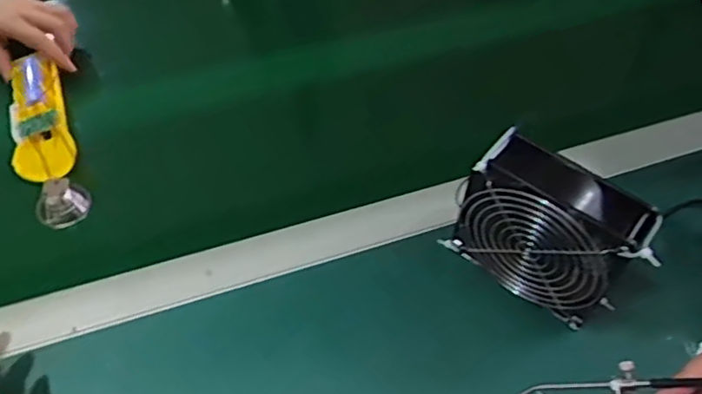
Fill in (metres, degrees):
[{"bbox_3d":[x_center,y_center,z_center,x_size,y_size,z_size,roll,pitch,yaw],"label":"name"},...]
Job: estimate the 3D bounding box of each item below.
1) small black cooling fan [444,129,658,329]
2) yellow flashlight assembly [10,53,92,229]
[{"bbox_3d":[0.141,0.029,0.481,0.137,0.128,0.043,33,58,21],"label":"small black cooling fan"},{"bbox_3d":[-0.289,-0.058,0.607,0.051,0.042,0.186,-19,56,-16],"label":"yellow flashlight assembly"}]

